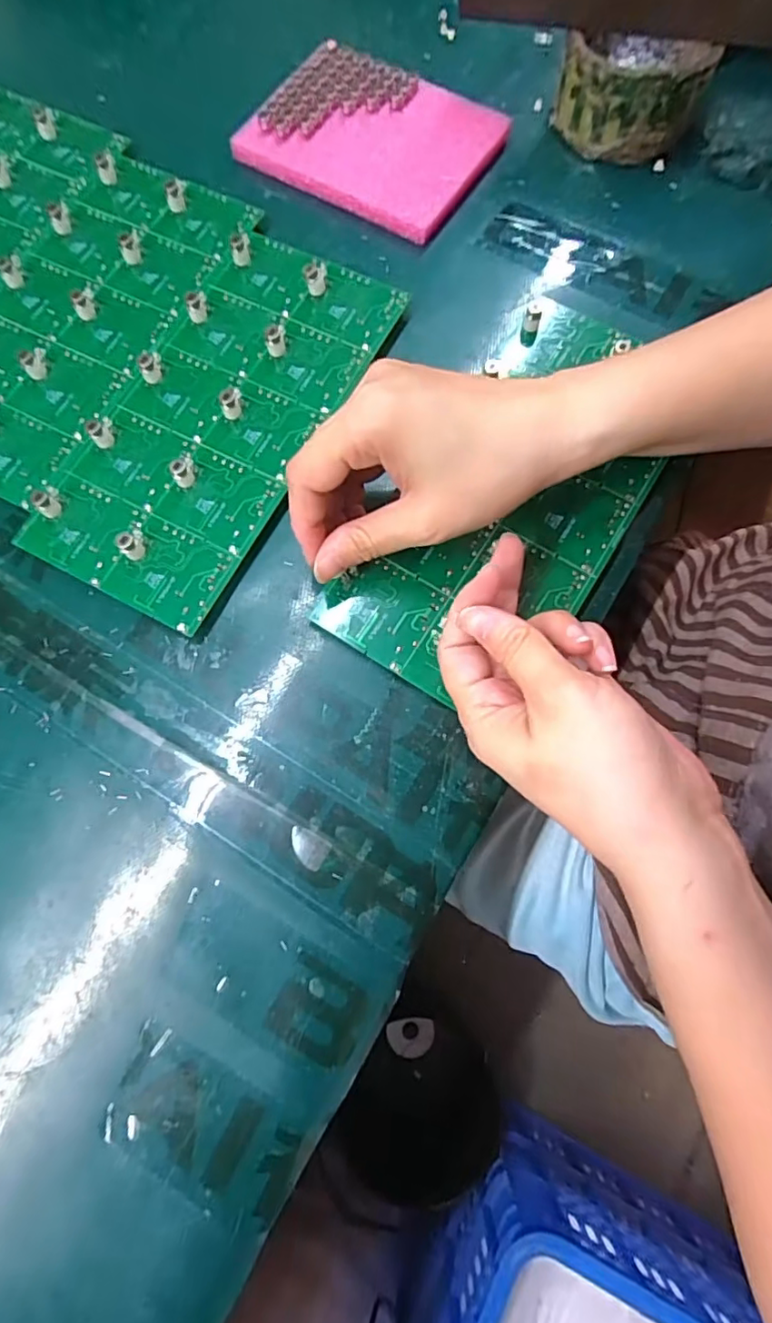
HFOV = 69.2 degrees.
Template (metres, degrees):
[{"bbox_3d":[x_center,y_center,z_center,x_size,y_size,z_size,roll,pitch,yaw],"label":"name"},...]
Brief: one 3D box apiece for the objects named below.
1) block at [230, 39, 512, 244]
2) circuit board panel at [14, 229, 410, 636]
[{"bbox_3d":[-0.007,-0.331,0.350,0.140,0.018,0.106,29,77,7],"label":"block"},{"bbox_3d":[-0.087,-0.133,0.296,0.107,0.014,0.226,27,77,6],"label":"circuit board panel"}]

